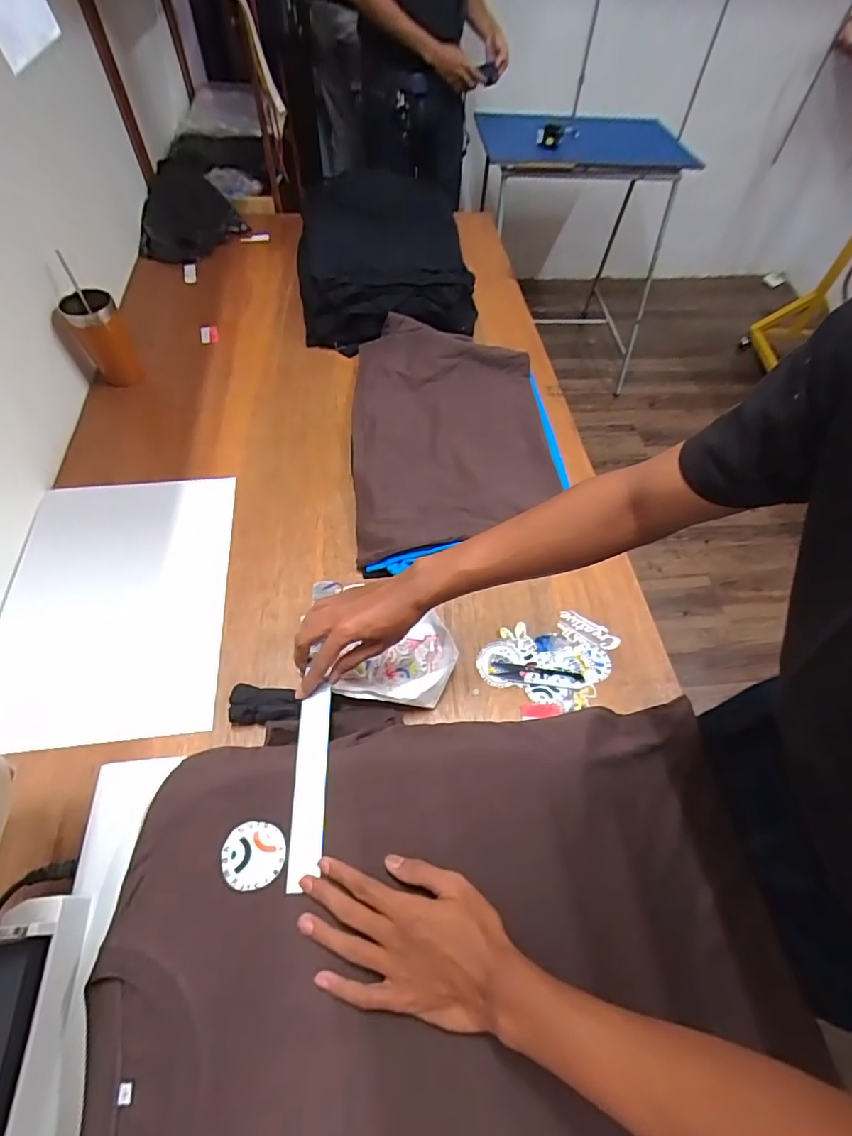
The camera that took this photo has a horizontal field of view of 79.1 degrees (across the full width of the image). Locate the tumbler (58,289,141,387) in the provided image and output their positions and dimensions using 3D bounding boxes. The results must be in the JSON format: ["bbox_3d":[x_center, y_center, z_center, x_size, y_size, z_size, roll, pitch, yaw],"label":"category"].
[{"bbox_3d":[-0.574,-0.413,0.921,0.080,0.154,0.076,1,57,-2],"label":"tumbler"}]

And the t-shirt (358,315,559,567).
[{"bbox_3d":[0.045,-0.254,0.903,0.341,0.043,0.529,-2,58,-9],"label":"t-shirt"}]

